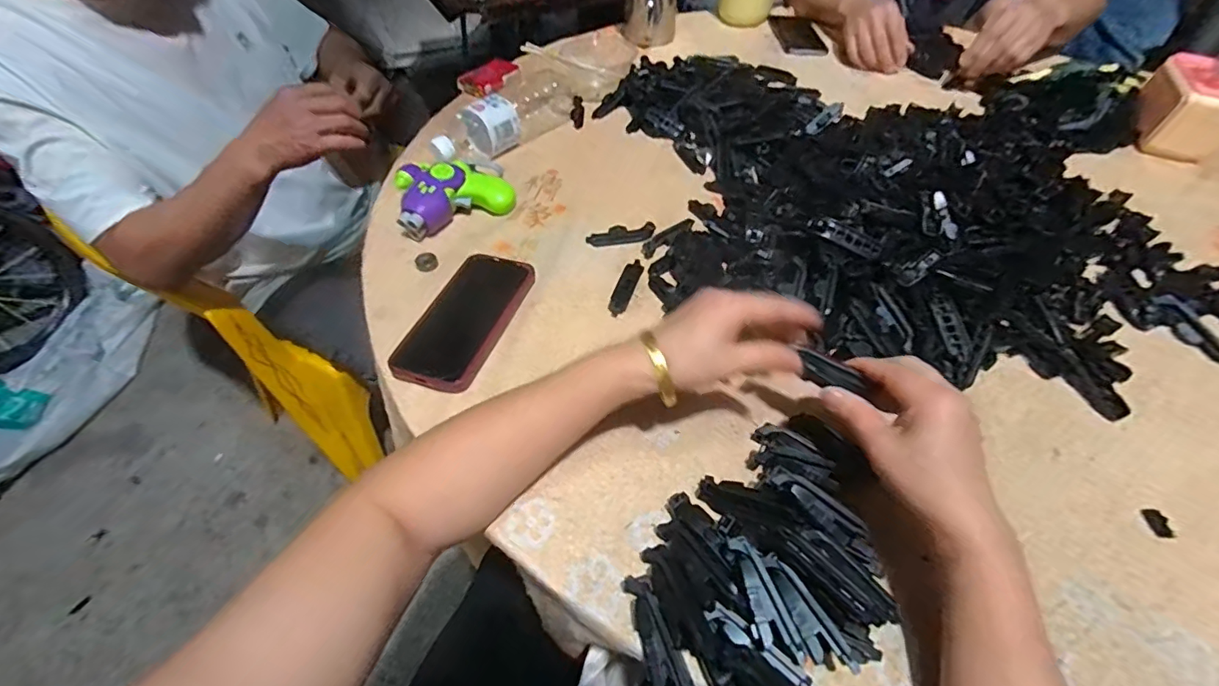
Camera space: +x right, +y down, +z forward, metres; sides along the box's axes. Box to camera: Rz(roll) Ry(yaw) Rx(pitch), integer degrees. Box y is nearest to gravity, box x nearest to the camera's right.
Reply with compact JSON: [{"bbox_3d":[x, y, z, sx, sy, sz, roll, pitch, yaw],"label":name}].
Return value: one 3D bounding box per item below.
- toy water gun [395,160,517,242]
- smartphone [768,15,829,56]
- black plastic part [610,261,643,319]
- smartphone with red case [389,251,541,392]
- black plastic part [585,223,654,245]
[{"bbox_3d":[-0.186,-0.179,0.600,0.134,0.051,0.088,-25,55,-16],"label":"toy water gun"},{"bbox_3d":[0.338,-0.558,0.925,0.074,0.006,0.182,-3,52,0],"label":"smartphone"},{"bbox_3d":[0.017,-0.057,0.519,0.017,0.012,0.070,16,54,14],"label":"black plastic part"},{"bbox_3d":[-0.136,-0.028,0.488,0.077,0.018,0.164,15,54,14],"label":"smartphone with red case"},{"bbox_3d":[0.013,-0.119,0.571,0.076,0.013,0.022,-7,52,-3],"label":"black plastic part"}]

